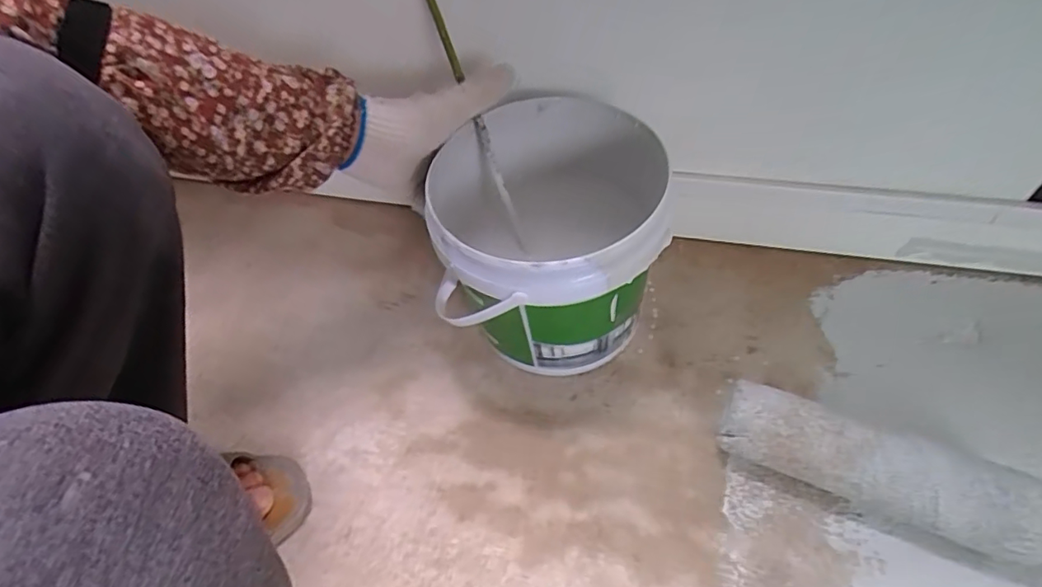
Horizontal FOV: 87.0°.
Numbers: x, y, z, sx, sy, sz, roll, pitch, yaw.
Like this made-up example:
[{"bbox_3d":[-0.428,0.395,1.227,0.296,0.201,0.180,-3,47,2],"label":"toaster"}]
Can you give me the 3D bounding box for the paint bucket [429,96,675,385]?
[{"bbox_3d":[0.016,-0.050,0.507,0.182,0.180,0.208,-8,52,0],"label":"paint bucket"}]

